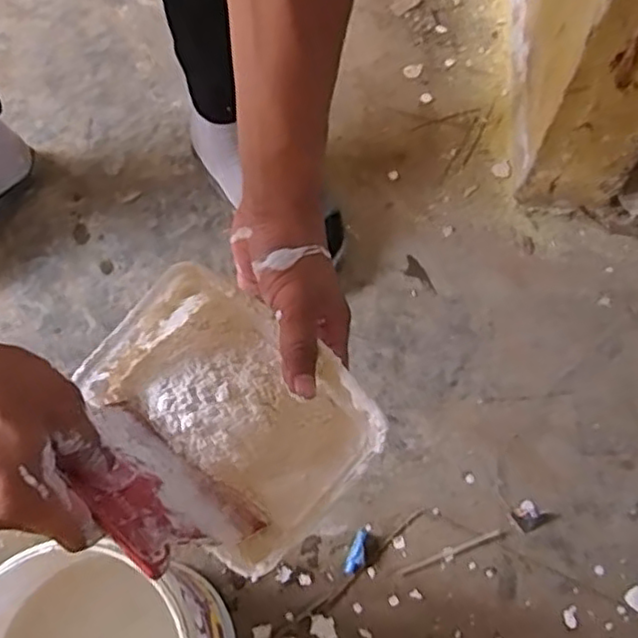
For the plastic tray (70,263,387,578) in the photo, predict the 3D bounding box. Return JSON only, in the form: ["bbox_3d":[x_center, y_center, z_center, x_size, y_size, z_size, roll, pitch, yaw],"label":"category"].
[{"bbox_3d":[-0.055,0.059,0.409,0.166,0.074,0.115,42,74,17],"label":"plastic tray"}]

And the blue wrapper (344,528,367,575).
[{"bbox_3d":[0.038,0.226,0.636,0.016,0.004,0.045,23,70,11],"label":"blue wrapper"}]

